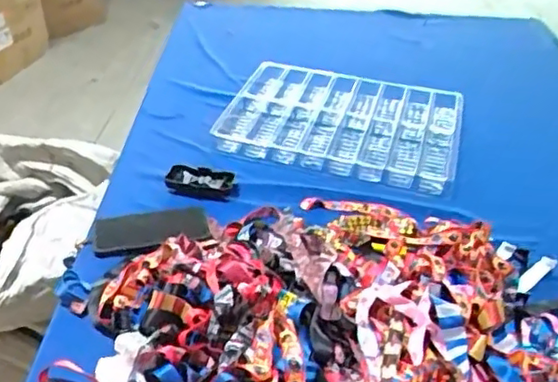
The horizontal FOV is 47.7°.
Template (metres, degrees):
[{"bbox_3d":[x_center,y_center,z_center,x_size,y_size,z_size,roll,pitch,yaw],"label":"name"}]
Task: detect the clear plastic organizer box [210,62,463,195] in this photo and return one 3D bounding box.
[{"bbox_3d":[0.112,-0.144,1.209,0.446,0.038,0.328,11,36,12],"label":"clear plastic organizer box"}]

